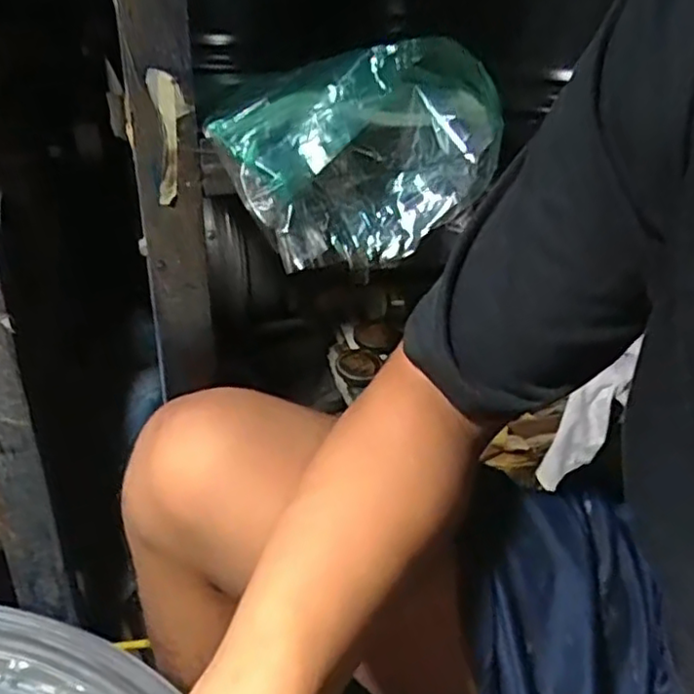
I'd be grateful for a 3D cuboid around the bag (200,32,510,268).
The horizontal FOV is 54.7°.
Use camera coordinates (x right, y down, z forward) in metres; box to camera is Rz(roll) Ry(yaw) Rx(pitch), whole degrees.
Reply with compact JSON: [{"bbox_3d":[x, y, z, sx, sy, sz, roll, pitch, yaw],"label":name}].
[{"bbox_3d":[0.010,-0.148,0.519,0.207,0.159,0.071,-6,29,-15],"label":"bag"}]

